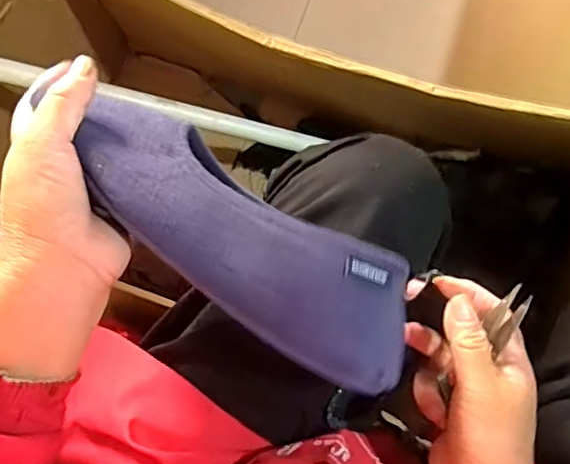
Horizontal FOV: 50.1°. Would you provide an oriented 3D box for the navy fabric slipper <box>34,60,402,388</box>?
[{"bbox_3d":[-0.021,0.004,0.341,0.221,0.035,0.075,36,80,0],"label":"navy fabric slipper"}]

